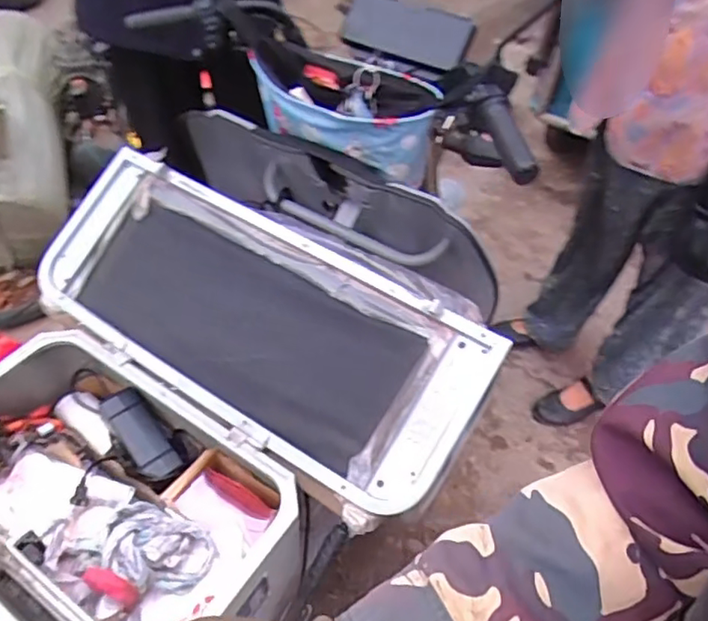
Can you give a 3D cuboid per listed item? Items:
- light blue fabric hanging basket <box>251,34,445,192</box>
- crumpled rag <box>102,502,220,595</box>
[{"bbox_3d":[-0.015,-0.323,0.961,0.317,0.122,0.151,24,49,16],"label":"light blue fabric hanging basket"},{"bbox_3d":[-0.273,0.329,0.827,0.146,0.055,0.108,25,49,17],"label":"crumpled rag"}]

